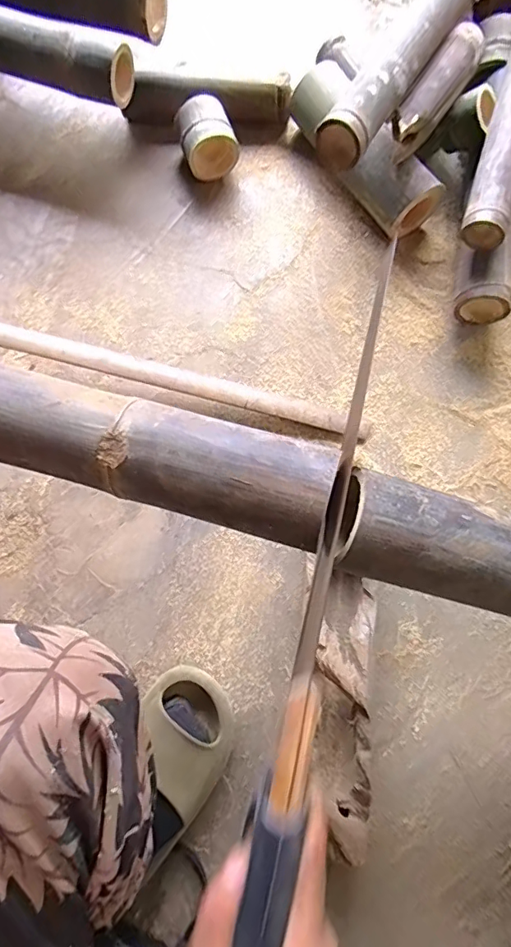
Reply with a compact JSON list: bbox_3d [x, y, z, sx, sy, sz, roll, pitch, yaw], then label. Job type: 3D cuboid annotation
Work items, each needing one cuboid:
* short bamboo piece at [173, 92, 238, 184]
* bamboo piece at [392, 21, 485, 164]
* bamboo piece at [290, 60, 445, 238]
[{"bbox_3d":[-0.069,-0.466,0.684,0.074,0.081,0.073,-22,78,-4],"label":"short bamboo piece"},{"bbox_3d":[0.226,-0.475,0.604,0.044,0.050,0.206,31,80,7],"label":"bamboo piece"},{"bbox_3d":[0.141,-0.438,0.669,0.100,0.092,0.248,-38,80,-7],"label":"bamboo piece"}]

